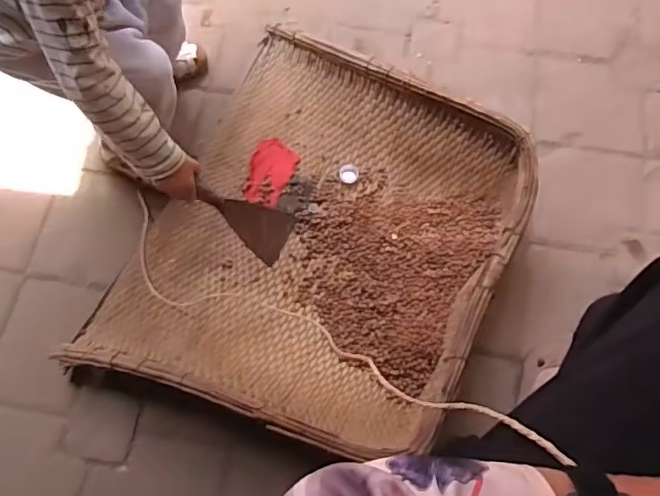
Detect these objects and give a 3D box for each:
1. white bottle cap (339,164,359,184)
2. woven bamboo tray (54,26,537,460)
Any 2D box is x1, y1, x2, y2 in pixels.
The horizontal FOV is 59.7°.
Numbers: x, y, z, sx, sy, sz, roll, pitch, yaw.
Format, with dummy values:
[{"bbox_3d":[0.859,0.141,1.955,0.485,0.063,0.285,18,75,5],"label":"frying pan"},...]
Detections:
[{"bbox_3d":[0.033,-0.126,0.979,0.033,0.007,0.034,1,68,-2],"label":"white bottle cap"},{"bbox_3d":[-0.006,-0.040,0.885,0.552,0.134,0.623,18,70,6],"label":"woven bamboo tray"}]

